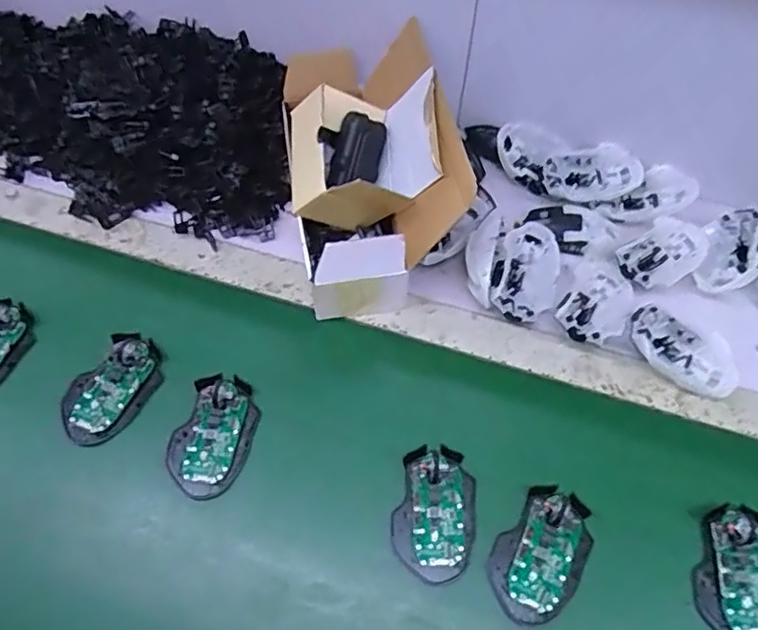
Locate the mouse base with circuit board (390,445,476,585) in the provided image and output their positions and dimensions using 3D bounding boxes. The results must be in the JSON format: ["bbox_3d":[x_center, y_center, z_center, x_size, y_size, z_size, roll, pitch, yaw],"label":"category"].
[{"bbox_3d":[0.051,0.176,0.533,0.070,0.017,0.110,10,63,4],"label":"mouse base with circuit board"}]

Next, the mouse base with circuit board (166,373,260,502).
[{"bbox_3d":[-0.157,0.114,0.569,0.072,0.017,0.113,16,63,7],"label":"mouse base with circuit board"}]

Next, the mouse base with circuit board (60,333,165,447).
[{"bbox_3d":[-0.263,0.072,0.588,0.073,0.017,0.111,35,67,16],"label":"mouse base with circuit board"}]

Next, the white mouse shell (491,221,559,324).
[{"bbox_3d":[0.162,-0.045,0.648,0.066,0.028,0.114,19,64,9],"label":"white mouse shell"}]

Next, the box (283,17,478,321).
[{"bbox_3d":[-0.013,-0.166,0.637,0.161,0.158,0.283,-6,63,-5],"label":"box"}]

